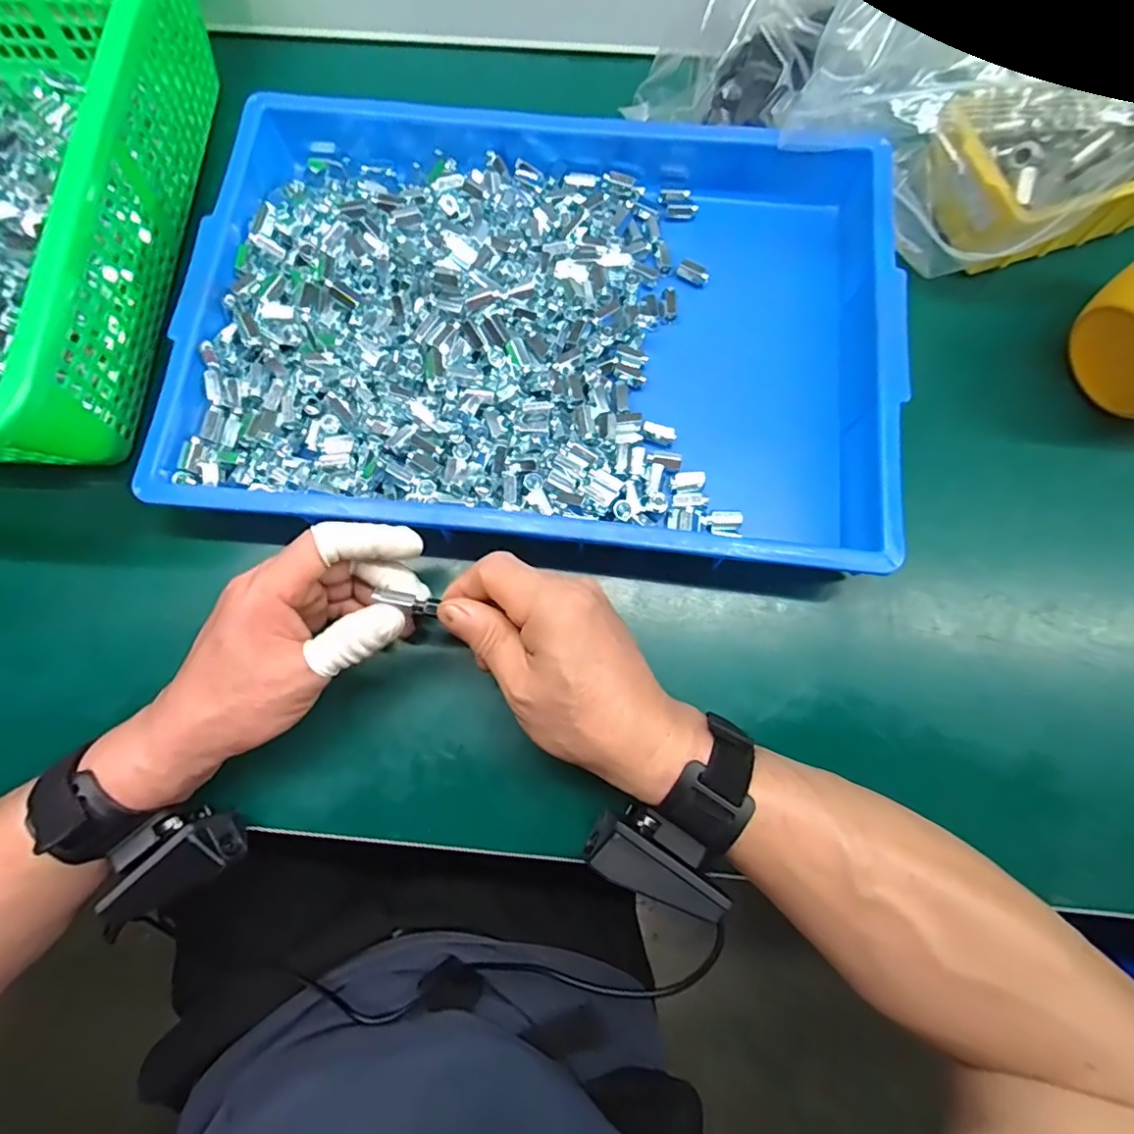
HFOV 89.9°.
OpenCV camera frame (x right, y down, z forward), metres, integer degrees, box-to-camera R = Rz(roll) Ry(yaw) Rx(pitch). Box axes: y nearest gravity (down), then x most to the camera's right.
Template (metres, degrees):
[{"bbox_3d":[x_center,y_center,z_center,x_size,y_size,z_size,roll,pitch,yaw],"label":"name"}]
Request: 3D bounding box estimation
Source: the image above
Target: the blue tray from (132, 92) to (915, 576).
[{"bbox_3d":[-0.015,-0.159,0.361,0.419,0.046,0.299,7,77,2],"label":"blue tray"}]

